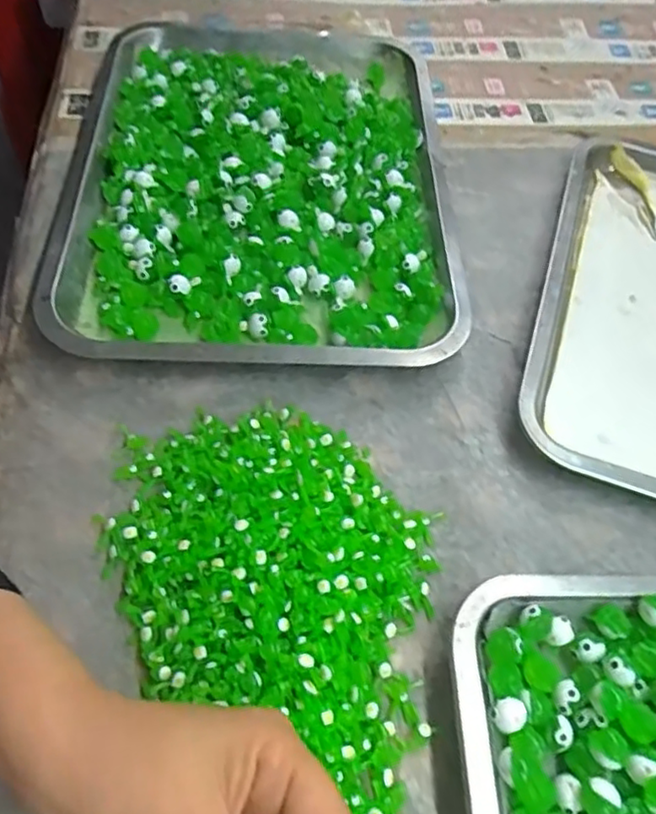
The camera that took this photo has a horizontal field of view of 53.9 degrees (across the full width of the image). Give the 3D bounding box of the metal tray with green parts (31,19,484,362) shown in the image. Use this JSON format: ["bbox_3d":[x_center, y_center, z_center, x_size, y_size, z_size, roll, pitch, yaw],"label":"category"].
[{"bbox_3d":[-0.052,-0.188,0.475,0.269,0.022,0.363,0,58,-4],"label":"metal tray with green parts"}]

